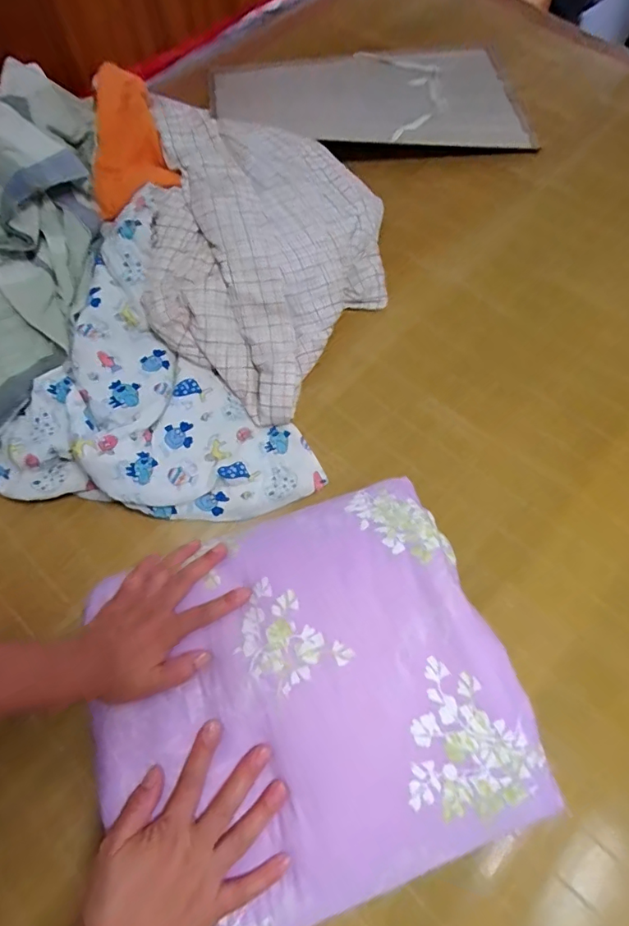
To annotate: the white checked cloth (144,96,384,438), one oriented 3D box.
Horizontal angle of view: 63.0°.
[{"bbox_3d":[-0.060,-0.302,0.734,0.330,0.134,0.495,-1,63,-1],"label":"white checked cloth"}]

